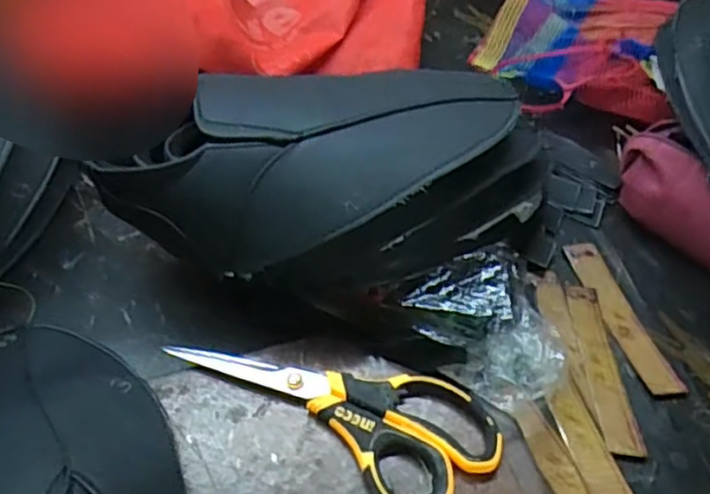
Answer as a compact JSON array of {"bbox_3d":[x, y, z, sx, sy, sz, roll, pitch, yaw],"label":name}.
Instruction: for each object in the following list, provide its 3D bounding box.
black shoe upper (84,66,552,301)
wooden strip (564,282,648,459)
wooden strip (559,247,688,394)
[{"bbox_3d":[-0.008,-0.036,0.421,0.280,0.115,0.128,-15,54,-13],"label":"black shoe upper"},{"bbox_3d":[0.163,0.077,0.439,0.021,0.004,0.122,-3,50,1],"label":"wooden strip"},{"bbox_3d":[0.186,0.047,0.465,0.026,0.006,0.123,-12,53,-11],"label":"wooden strip"}]

